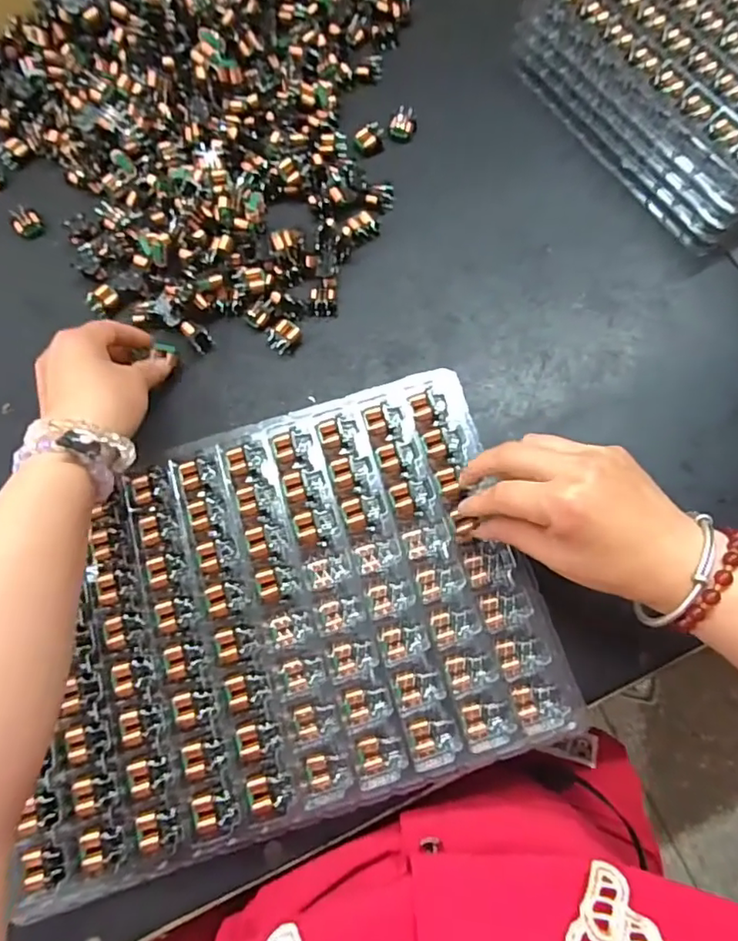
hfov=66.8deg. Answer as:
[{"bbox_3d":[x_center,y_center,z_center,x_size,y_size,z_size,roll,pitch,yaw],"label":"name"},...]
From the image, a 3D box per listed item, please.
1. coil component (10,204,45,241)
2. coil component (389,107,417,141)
[{"bbox_3d":[-0.274,-0.198,0.447,0.023,0.018,0.015,-39,77,-9],"label":"coil component"},{"bbox_3d":[0.028,-0.289,0.467,0.022,0.014,0.020,4,74,2],"label":"coil component"}]

